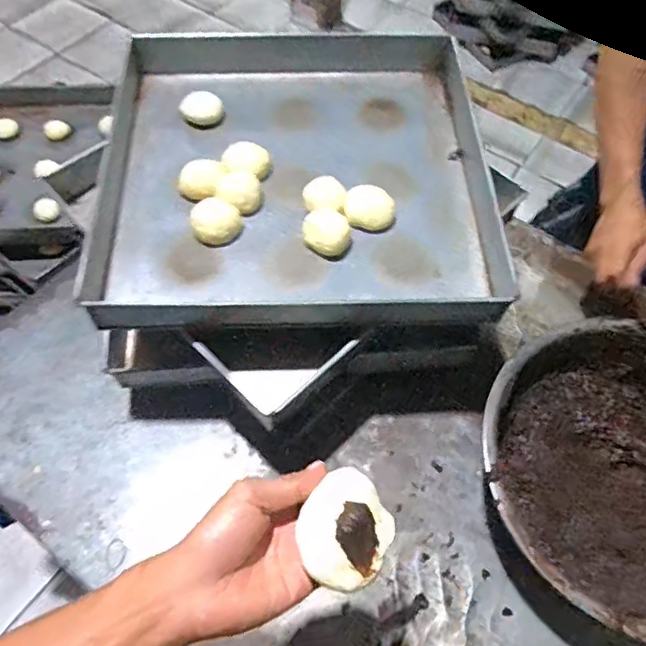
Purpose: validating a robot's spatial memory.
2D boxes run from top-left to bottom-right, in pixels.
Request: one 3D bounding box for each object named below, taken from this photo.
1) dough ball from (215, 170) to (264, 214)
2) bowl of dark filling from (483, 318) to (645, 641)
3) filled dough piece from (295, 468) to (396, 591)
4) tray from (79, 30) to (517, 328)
[{"bbox_3d":[-0.103,-0.160,0.699,0.044,0.037,0.047,1,59,-2],"label":"dough ball"},{"bbox_3d":[0.351,0.177,0.658,0.335,0.107,0.326,0,62,0],"label":"bowl of dark filling"},{"bbox_3d":[0.015,0.140,0.383,0.063,0.035,0.068,0,62,0],"label":"filled dough piece"},{"bbox_3d":[-0.029,-0.209,0.728,0.487,0.066,0.477,-5,60,-6],"label":"tray"}]

